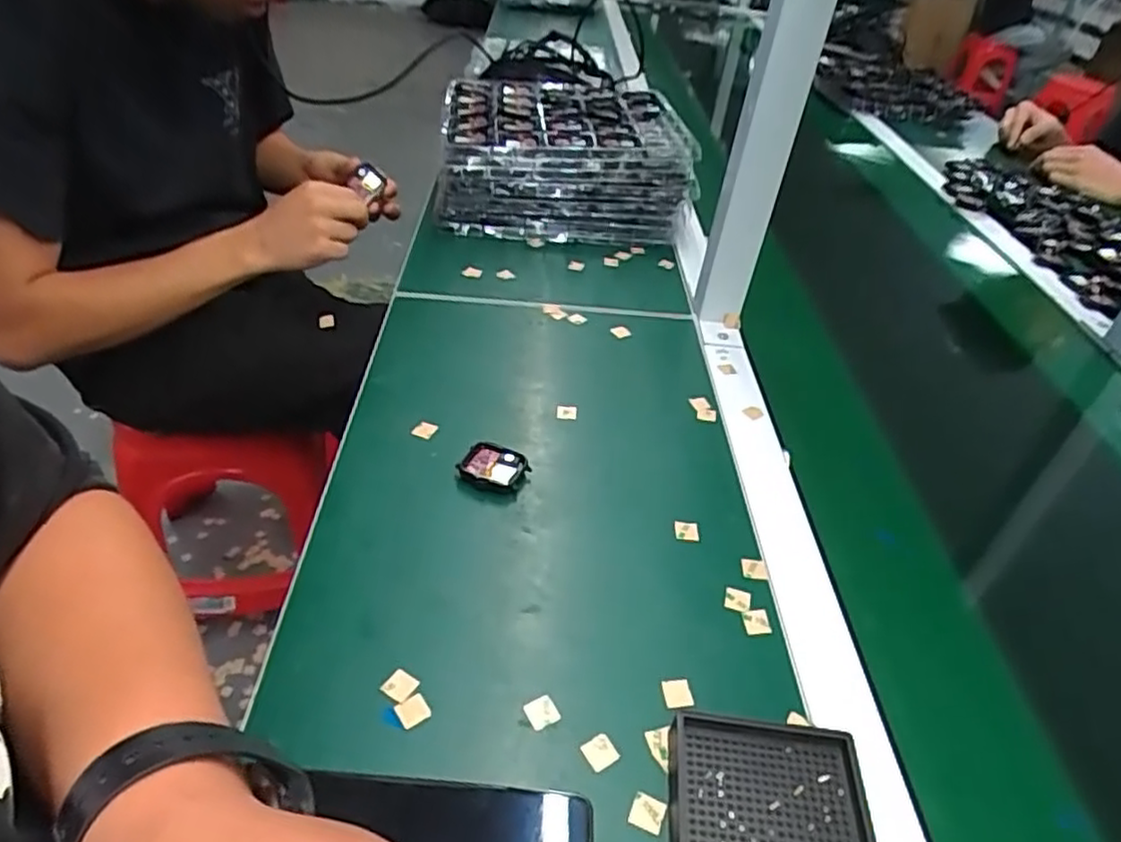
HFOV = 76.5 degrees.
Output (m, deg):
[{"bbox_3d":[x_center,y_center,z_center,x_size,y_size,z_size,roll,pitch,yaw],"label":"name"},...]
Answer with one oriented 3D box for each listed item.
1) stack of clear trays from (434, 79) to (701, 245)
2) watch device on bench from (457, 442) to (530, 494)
[{"bbox_3d":[0.000,-0.319,0.870,0.277,0.117,0.240,2,40,-5],"label":"stack of clear trays"},{"bbox_3d":[-0.048,0.033,0.517,0.047,0.015,0.036,12,40,7],"label":"watch device on bench"}]

